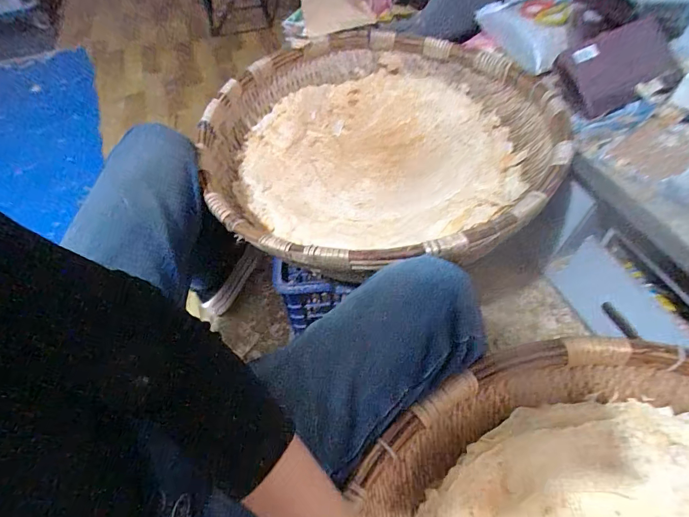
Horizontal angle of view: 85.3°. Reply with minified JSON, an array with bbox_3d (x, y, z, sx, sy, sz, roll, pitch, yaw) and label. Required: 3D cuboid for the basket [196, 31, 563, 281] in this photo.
[{"bbox_3d":[0.052,-0.224,0.780,0.687,0.180,0.673,-2,53,3],"label":"basket"}]

